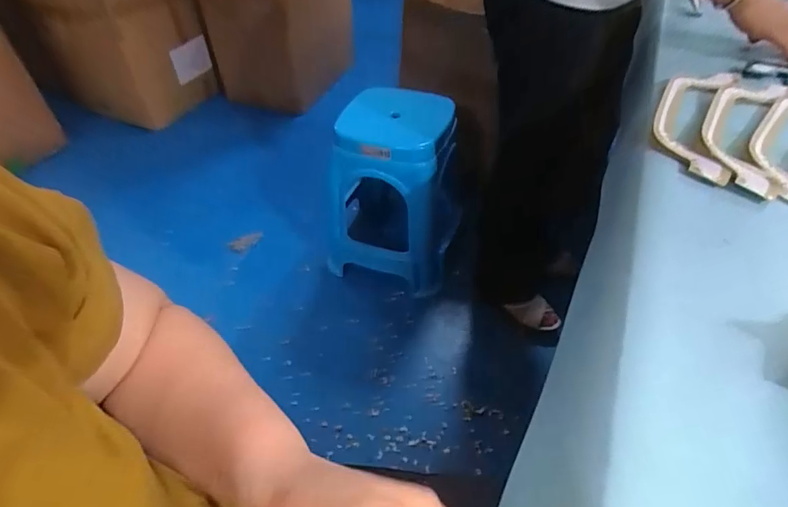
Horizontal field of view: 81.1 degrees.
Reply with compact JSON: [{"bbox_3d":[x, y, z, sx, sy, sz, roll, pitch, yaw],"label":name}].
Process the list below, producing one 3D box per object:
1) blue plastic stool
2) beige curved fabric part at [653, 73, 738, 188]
[{"bbox_3d":[-0.002,-0.166,1.261,0.344,0.479,0.291,10,47,12],"label":"blue plastic stool"},{"bbox_3d":[0.372,-0.171,0.570,0.083,0.010,0.257,21,51,20],"label":"beige curved fabric part"}]

